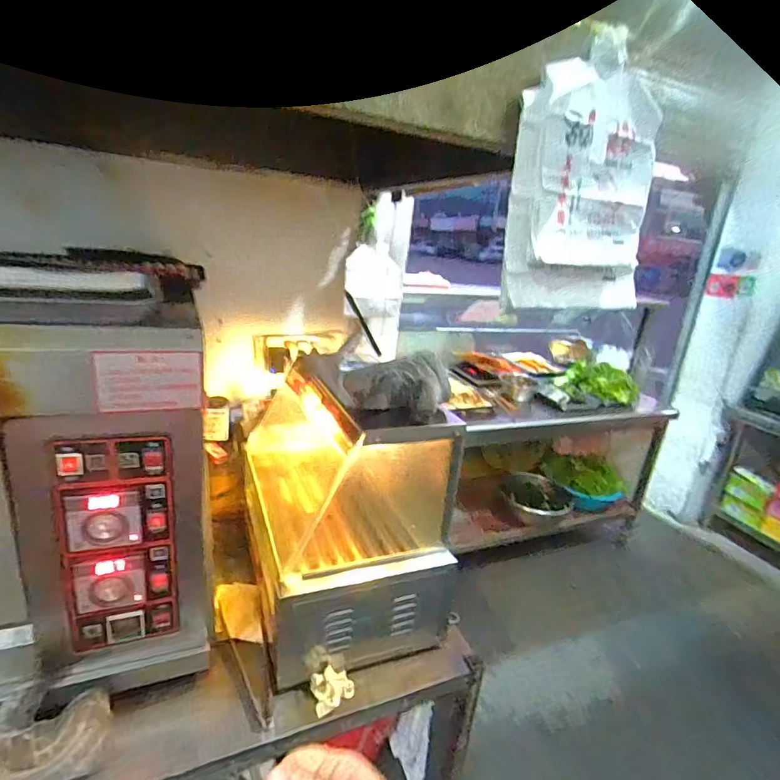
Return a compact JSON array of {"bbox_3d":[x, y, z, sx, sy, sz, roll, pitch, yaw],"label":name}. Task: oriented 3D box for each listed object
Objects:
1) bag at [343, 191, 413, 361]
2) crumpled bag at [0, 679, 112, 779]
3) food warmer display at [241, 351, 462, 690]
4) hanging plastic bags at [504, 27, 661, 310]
[{"bbox_3d":[-0.044,-0.358,1.523,0.190,0.503,0.166,6,18,-2],"label":"bag"},{"bbox_3d":[-0.499,0.491,0.657,0.178,0.063,0.127,-4,20,-28],"label":"crumpled bag"},{"bbox_3d":[-0.129,0.196,1.045,0.323,0.427,0.610,-2,19,-23],"label":"food warmer display"},{"bbox_3d":[0.271,-0.273,0.637,0.238,0.315,0.037,-2,20,-26],"label":"hanging plastic bags"}]

